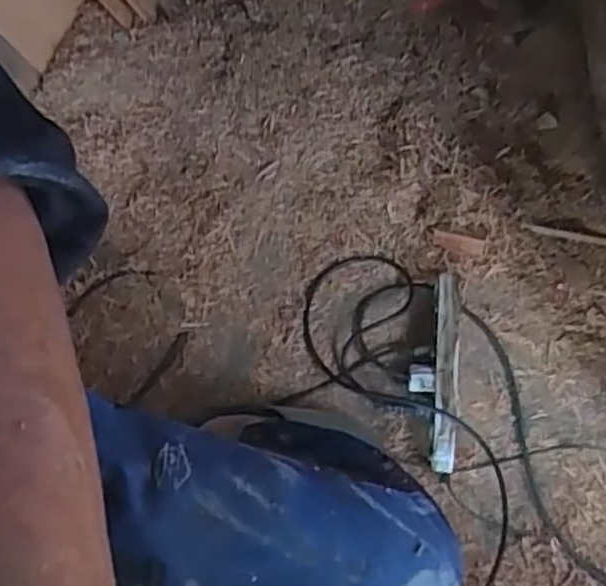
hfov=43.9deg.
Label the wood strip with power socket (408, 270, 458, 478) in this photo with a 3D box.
[{"bbox_3d":[0.175,0.104,1.002,0.063,0.047,0.256,7,71,0],"label":"wood strip with power socket"}]

